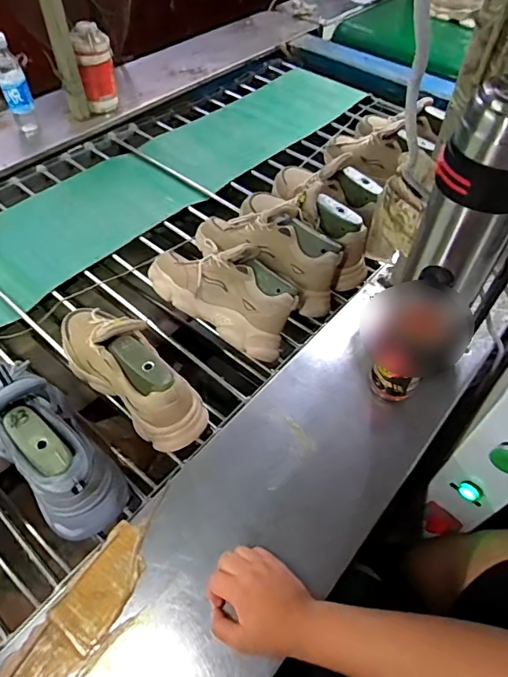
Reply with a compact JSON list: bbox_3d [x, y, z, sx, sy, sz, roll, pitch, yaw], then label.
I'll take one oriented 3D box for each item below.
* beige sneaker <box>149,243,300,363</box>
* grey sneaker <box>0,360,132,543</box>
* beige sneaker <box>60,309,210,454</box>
[{"bbox_3d":[-0.050,-0.086,0.819,0.282,0.098,0.156,32,83,15],"label":"beige sneaker"},{"bbox_3d":[-0.292,0.110,0.602,0.101,0.124,0.307,-38,65,-25],"label":"grey sneaker"},{"bbox_3d":[-0.189,0.033,0.679,0.281,0.124,0.104,35,60,20],"label":"beige sneaker"}]

